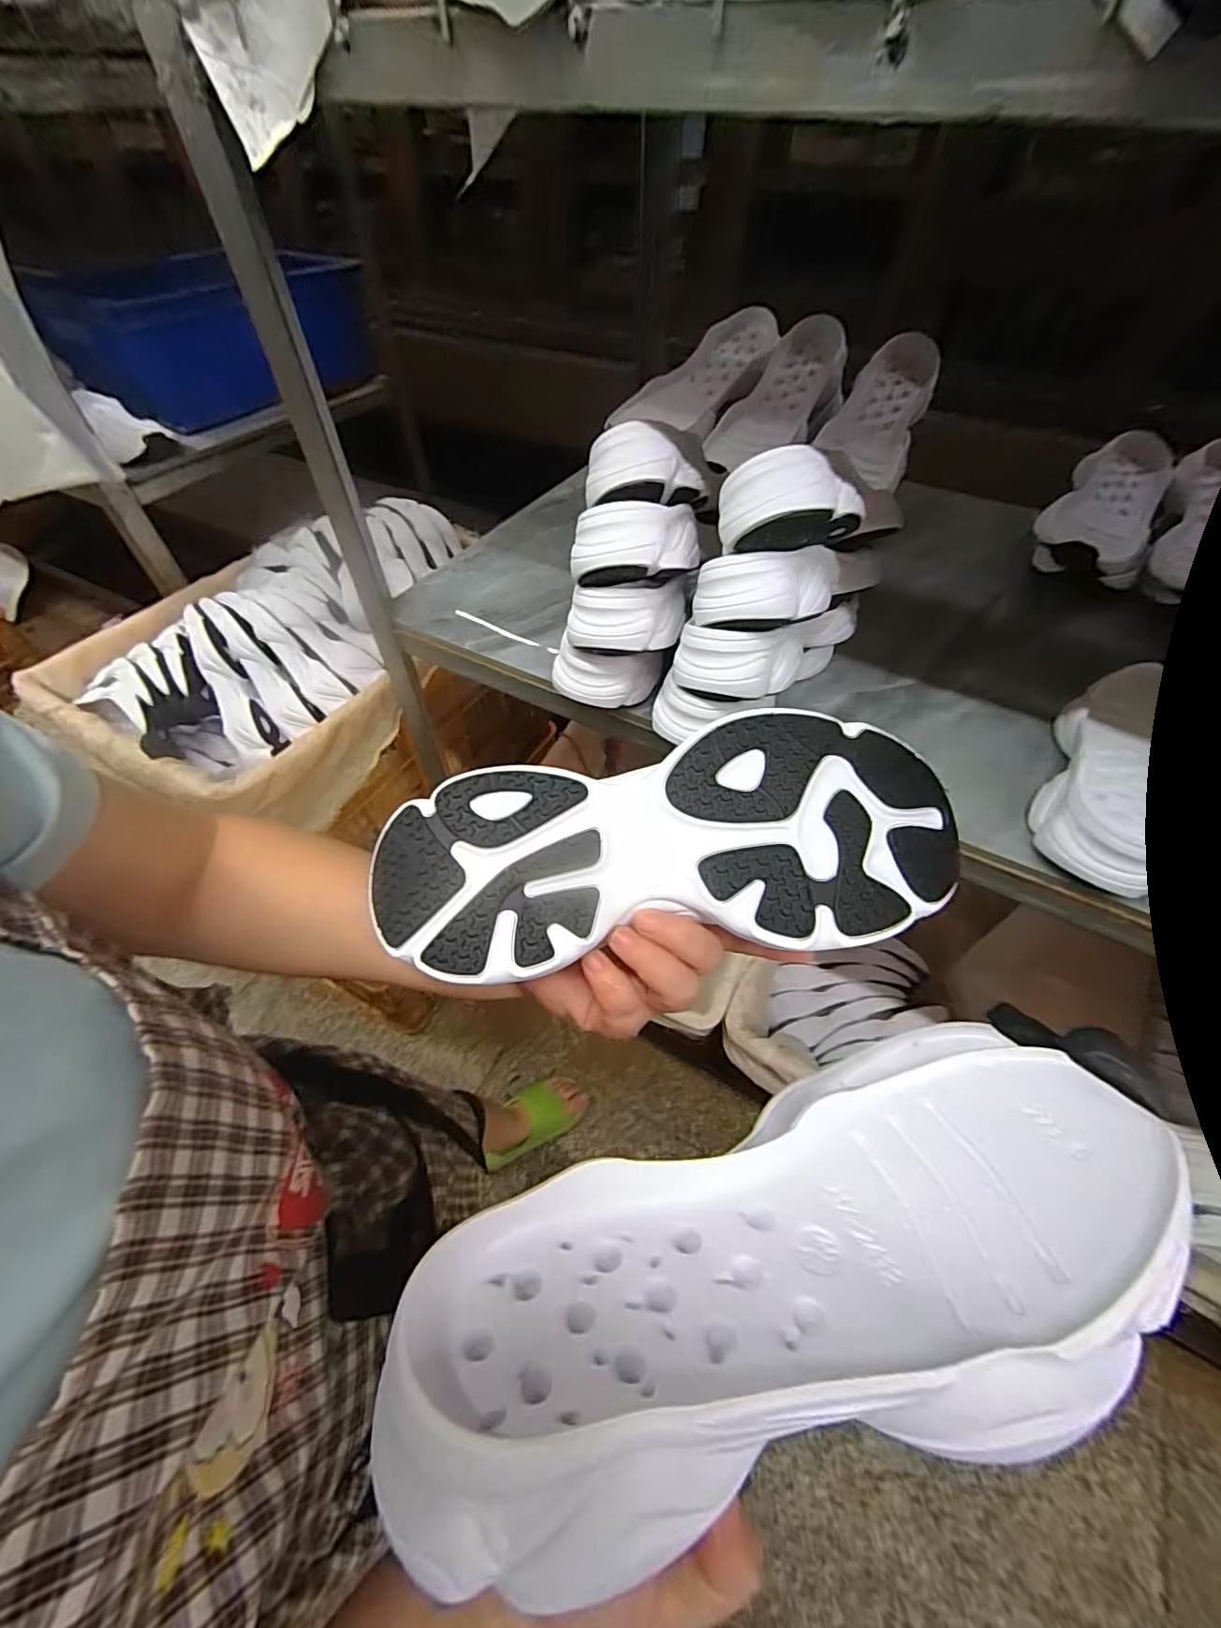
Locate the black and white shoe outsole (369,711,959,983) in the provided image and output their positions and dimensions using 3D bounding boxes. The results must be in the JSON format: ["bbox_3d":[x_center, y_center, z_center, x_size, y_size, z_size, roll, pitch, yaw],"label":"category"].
[{"bbox_3d":[0.031,0.013,0.267,0.265,0.017,0.101,-5,77,-3],"label":"black and white shoe outsole"}]

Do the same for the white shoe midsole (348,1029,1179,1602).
[{"bbox_3d":[0.066,0.158,0.203,0.273,0.055,0.119,-12,25,-15],"label":"white shoe midsole"}]

